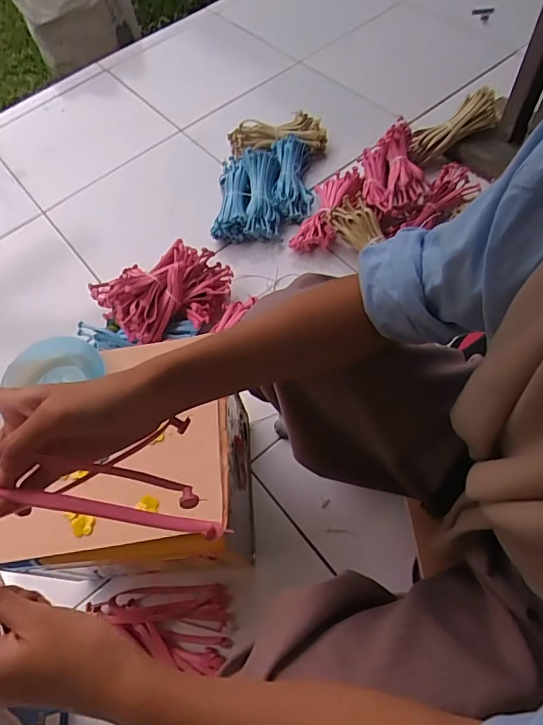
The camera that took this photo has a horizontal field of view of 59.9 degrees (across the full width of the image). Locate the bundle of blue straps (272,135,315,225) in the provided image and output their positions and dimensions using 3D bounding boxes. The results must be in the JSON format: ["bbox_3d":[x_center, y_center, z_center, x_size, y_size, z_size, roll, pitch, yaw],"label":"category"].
[{"bbox_3d":[0.045,-0.392,1.008,0.084,0.049,0.198,0,72,3],"label":"bundle of blue straps"}]

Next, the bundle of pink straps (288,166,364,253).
[{"bbox_3d":[0.113,-0.311,0.962,0.097,0.069,0.209,17,65,16],"label":"bundle of pink straps"}]

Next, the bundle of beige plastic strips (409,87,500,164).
[{"bbox_3d":[0.375,-0.489,0.979,0.181,0.066,0.047,-29,55,17],"label":"bundle of beige plastic strips"}]

